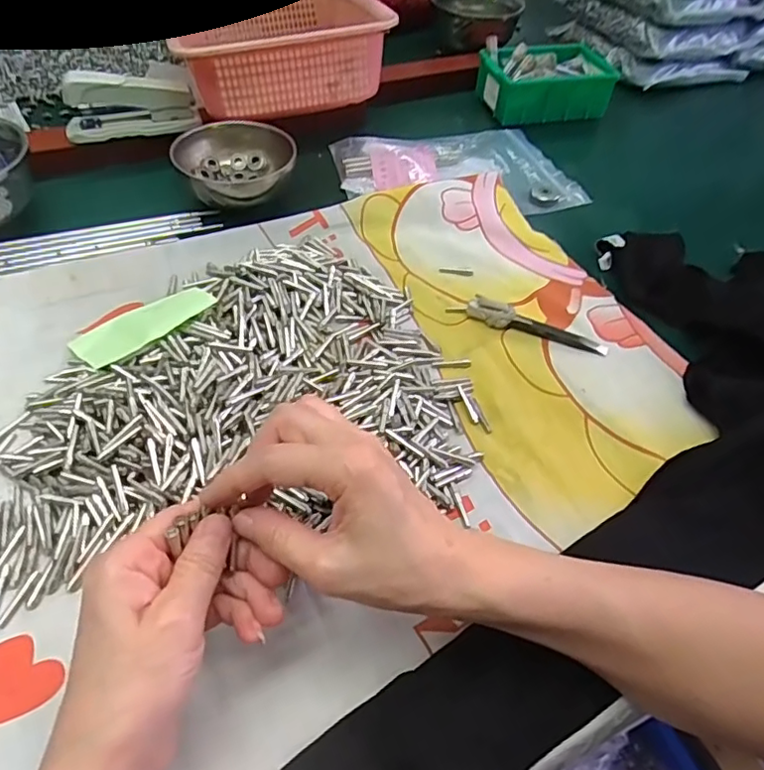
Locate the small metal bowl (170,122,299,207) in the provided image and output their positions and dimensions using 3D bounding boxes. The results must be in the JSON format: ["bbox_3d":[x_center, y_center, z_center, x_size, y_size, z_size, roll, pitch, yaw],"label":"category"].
[{"bbox_3d":[-0.133,-0.197,0.522,0.092,0.051,0.086,2,49,-3],"label":"small metal bowl"}]

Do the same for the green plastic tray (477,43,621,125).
[{"bbox_3d":[0.204,-0.369,0.700,0.158,0.052,0.090,-8,51,-11],"label":"green plastic tray"}]

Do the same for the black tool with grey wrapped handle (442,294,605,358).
[{"bbox_3d":[0.113,-0.049,0.441,0.121,0.016,0.017,17,50,10],"label":"black tool with grey wrapped handle"}]

